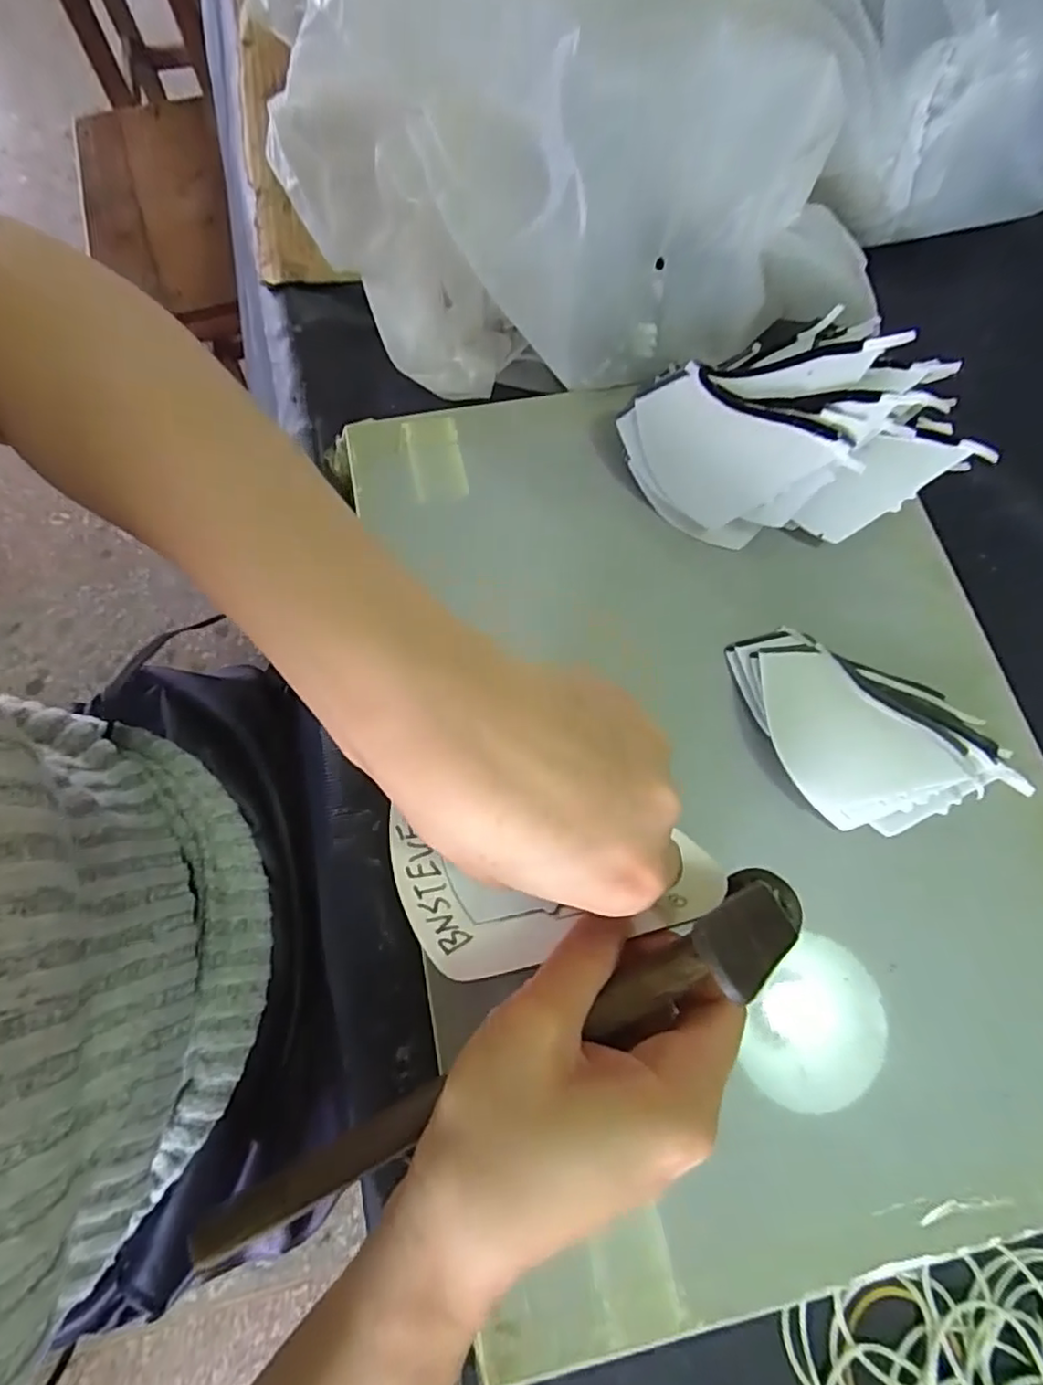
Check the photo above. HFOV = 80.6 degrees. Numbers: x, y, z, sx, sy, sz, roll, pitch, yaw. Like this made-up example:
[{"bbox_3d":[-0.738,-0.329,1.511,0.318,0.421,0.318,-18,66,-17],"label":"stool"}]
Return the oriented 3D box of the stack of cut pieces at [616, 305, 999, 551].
[{"bbox_3d":[0.126,-0.118,0.286,0.145,0.067,0.073,-1,72,-1],"label":"stack of cut pieces"}]

